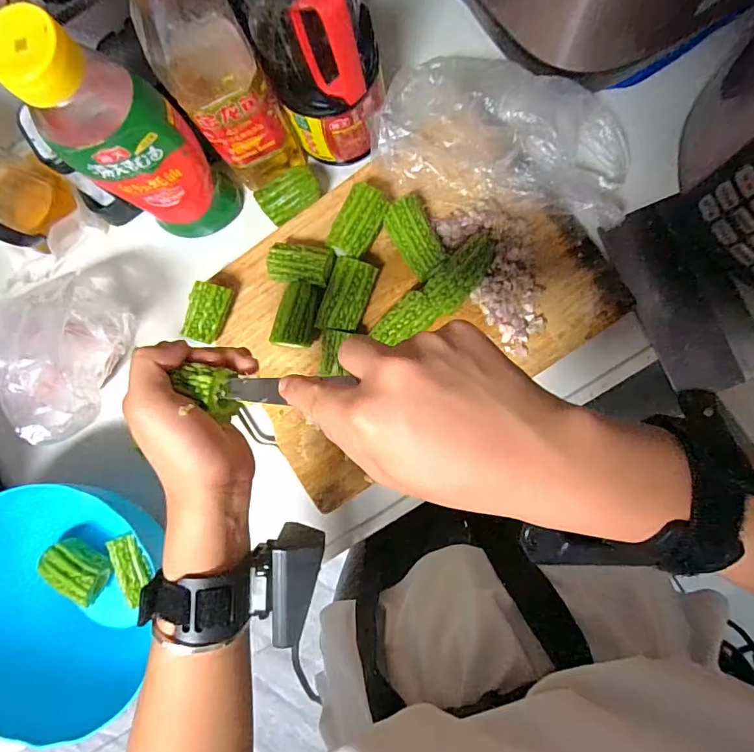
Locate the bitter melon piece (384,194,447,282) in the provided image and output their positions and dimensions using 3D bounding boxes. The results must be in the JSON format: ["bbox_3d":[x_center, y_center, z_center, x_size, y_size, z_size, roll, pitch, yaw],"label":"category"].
[{"bbox_3d":[0.040,-0.134,0.449,0.042,0.035,0.077,-25,84,4],"label":"bitter melon piece"}]

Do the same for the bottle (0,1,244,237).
[{"bbox_3d":[-0.205,-0.192,0.395,0.071,0.233,0.070,18,88,7],"label":"bottle"}]

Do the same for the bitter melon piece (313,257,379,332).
[{"bbox_3d":[-0.028,-0.077,0.452,0.040,0.039,0.071,20,89,7],"label":"bitter melon piece"}]

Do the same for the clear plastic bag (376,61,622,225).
[{"bbox_3d":[0.123,-0.225,0.441,0.242,0.078,0.114,14,88,7],"label":"clear plastic bag"}]

